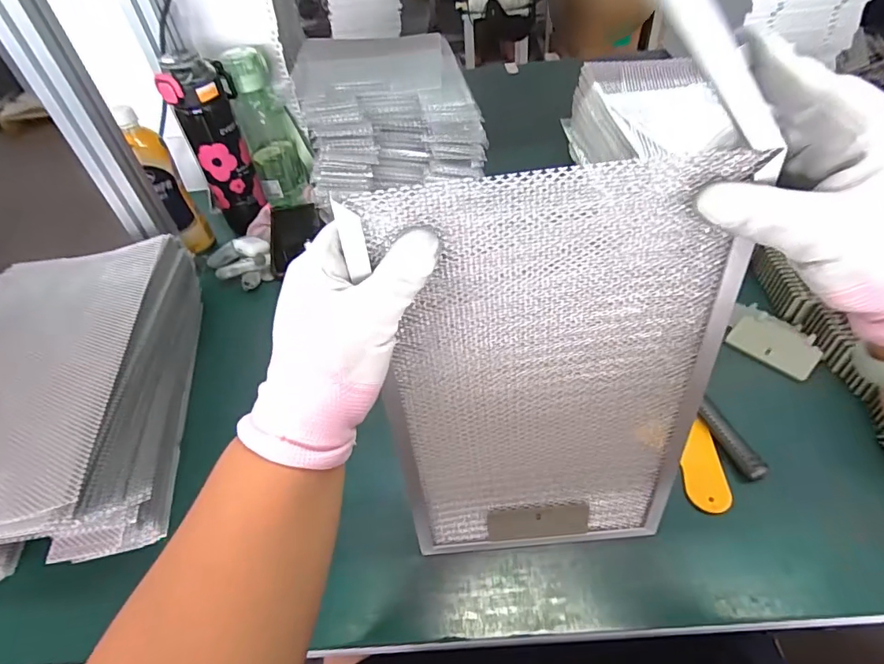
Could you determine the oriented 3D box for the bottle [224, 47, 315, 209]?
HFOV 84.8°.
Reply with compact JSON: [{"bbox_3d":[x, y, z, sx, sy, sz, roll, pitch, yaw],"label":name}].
[{"bbox_3d":[-0.270,-0.324,0.779,0.095,0.221,0.087,-19,48,-11],"label":"bottle"}]

